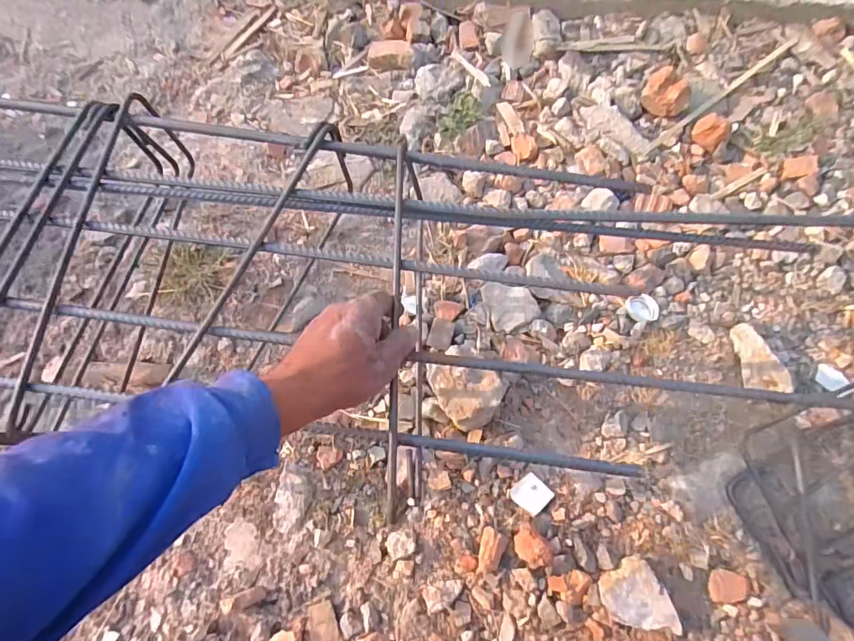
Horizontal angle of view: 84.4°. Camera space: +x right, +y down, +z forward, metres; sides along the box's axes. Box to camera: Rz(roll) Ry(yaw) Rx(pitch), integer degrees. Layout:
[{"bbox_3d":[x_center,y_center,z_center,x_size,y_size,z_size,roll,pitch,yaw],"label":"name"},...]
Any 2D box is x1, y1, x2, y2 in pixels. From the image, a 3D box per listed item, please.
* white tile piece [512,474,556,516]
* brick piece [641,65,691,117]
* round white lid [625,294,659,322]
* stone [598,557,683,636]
[{"bbox_3d":[0.114,0.189,0.513,0.035,0.010,0.035,42,76,16],"label":"white tile piece"},{"bbox_3d":[0.351,-0.332,0.693,0.044,0.041,0.068,-28,70,-8],"label":"brick piece"},{"bbox_3d":[0.277,-0.016,0.601,0.041,0.006,0.037,-22,69,-6],"label":"round white lid"},{"bbox_3d":[0.209,0.280,0.465,0.057,0.028,0.074,-29,70,-8],"label":"stone"}]

